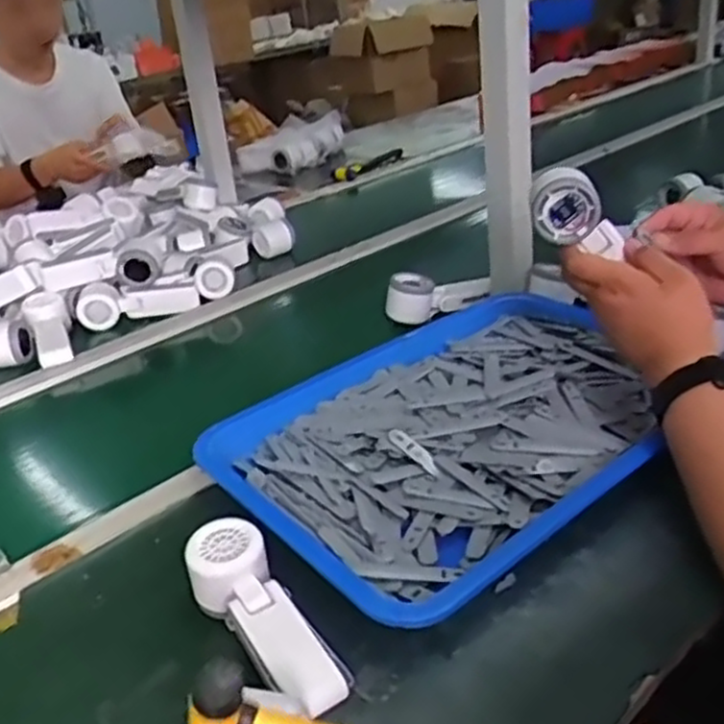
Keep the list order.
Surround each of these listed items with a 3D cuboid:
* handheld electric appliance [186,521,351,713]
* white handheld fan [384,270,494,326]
[{"bbox_3d":[-0.068,0.179,0.541,0.053,0.046,0.163,-24,44,-29],"label":"handheld electric appliance"},{"bbox_3d":[0.100,-0.088,0.999,0.136,0.063,0.046,-9,28,-4],"label":"white handheld fan"}]

